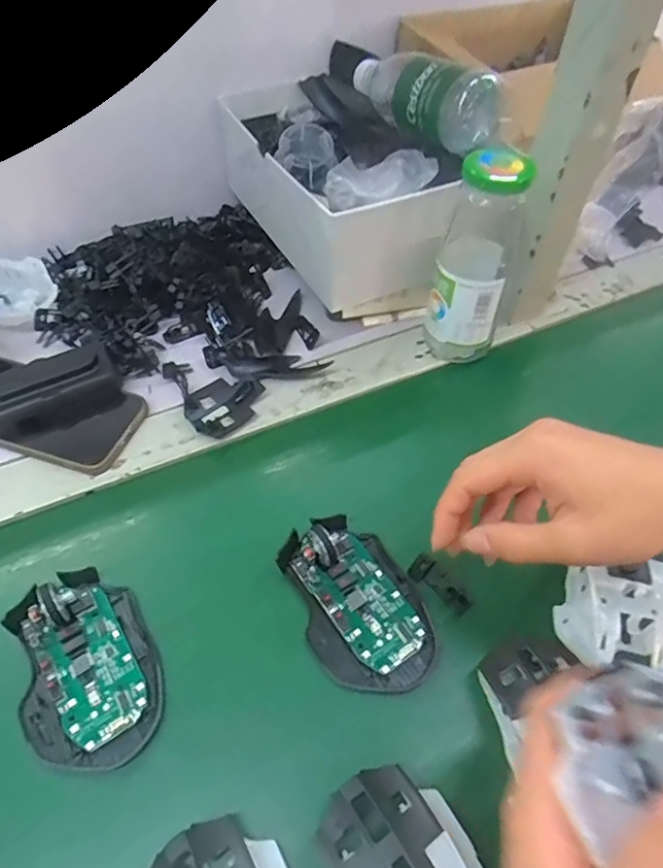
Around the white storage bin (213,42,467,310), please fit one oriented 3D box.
[{"bbox_3d":[0.003,-0.224,0.505,0.139,0.126,0.246,-18,58,-15],"label":"white storage bin"}]

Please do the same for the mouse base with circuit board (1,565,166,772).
[{"bbox_3d":[-0.141,0.128,0.312,0.073,0.025,0.111,-24,59,-18],"label":"mouse base with circuit board"}]

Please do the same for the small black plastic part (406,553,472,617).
[{"bbox_3d":[0.068,0.096,0.352,0.017,0.009,0.043,-31,62,-22],"label":"small black plastic part"}]

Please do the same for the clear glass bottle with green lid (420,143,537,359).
[{"bbox_3d":[0.114,-0.135,0.437,0.058,0.166,0.066,15,56,8],"label":"clear glass bottle with green lid"}]

